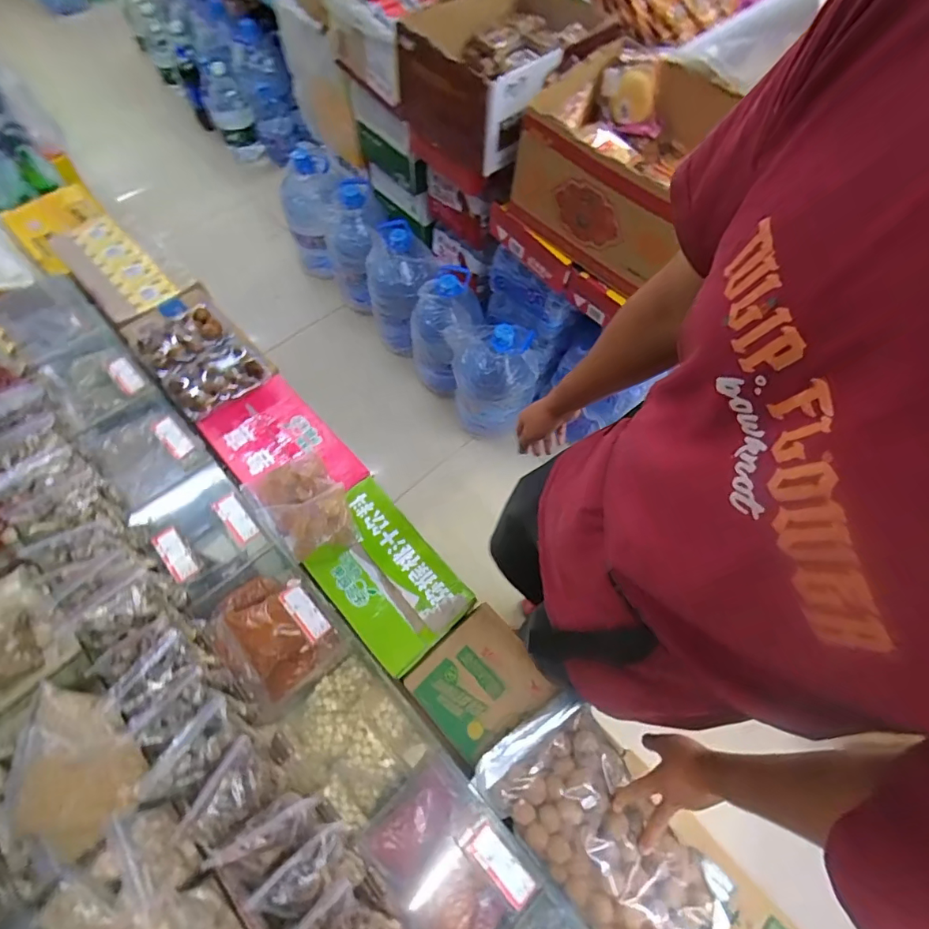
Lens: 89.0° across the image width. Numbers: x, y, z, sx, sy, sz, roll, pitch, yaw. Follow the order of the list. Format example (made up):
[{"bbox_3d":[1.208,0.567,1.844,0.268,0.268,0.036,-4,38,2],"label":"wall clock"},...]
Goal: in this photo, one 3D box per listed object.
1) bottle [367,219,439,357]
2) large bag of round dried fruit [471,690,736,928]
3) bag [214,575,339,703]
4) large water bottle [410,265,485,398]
[{"bbox_3d":[-0.238,-0.598,1.650,0.258,0.436,0.204,28,66,10],"label":"bottle"},{"bbox_3d":[0.193,0.505,0.651,0.188,0.042,0.335,-37,71,-19],"label":"large bag of round dried fruit"},{"bbox_3d":[-0.302,0.261,0.750,0.145,0.066,0.193,-36,71,-18],"label":"bag"},{"bbox_3d":[-0.060,-0.420,1.613,0.229,0.467,0.271,-4,64,-5],"label":"large water bottle"}]

